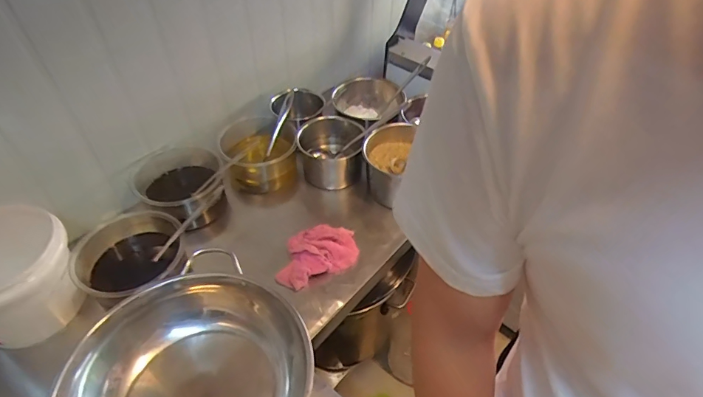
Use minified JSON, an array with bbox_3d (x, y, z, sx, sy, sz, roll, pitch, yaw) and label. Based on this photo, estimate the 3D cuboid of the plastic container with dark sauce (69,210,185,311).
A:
[{"bbox_3d":[-0.376,0.138,0.746,0.162,0.154,0.170,-18,48,-18],"label":"plastic container with dark sauce"}]

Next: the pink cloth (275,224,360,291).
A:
[{"bbox_3d":[-0.067,0.103,0.791,0.165,0.043,0.099,-20,49,-19],"label":"pink cloth"}]

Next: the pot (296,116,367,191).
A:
[{"bbox_3d":[-0.043,-0.108,0.963,0.140,0.123,0.137,0,45,0],"label":"pot"}]

